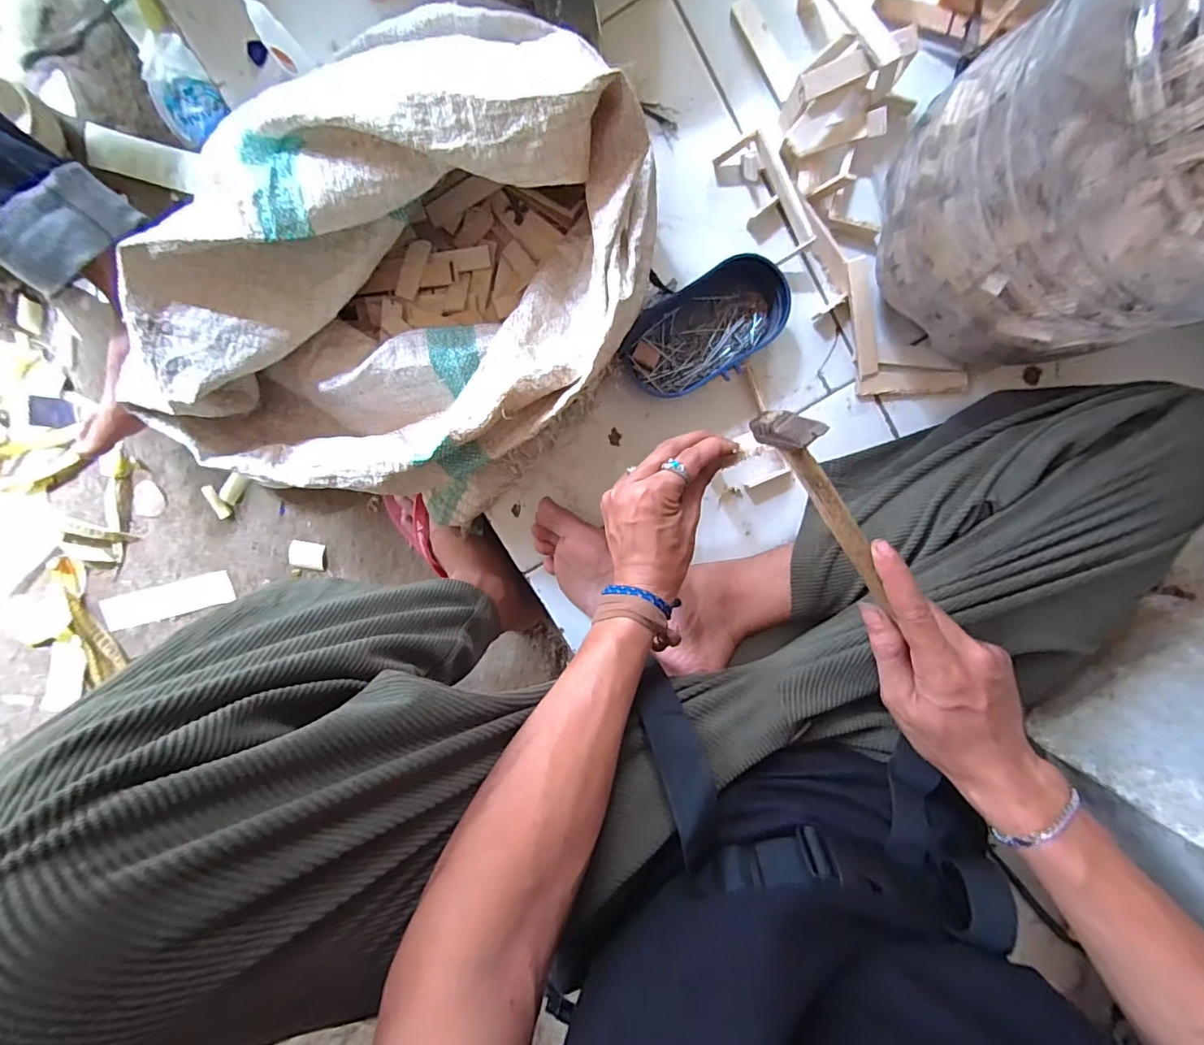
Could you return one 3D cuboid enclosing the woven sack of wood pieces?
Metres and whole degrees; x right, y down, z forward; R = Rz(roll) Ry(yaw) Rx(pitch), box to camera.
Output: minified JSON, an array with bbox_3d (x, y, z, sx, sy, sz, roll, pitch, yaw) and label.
[{"bbox_3d":[-0.173,-0.195,0.423,0.409,0.165,0.361,10,97,-2],"label":"woven sack of wood pieces"}]

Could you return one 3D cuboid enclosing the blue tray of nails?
[{"bbox_3d":[0.096,-0.181,0.492,0.154,0.043,0.091,-33,97,3],"label":"blue tray of nails"}]

